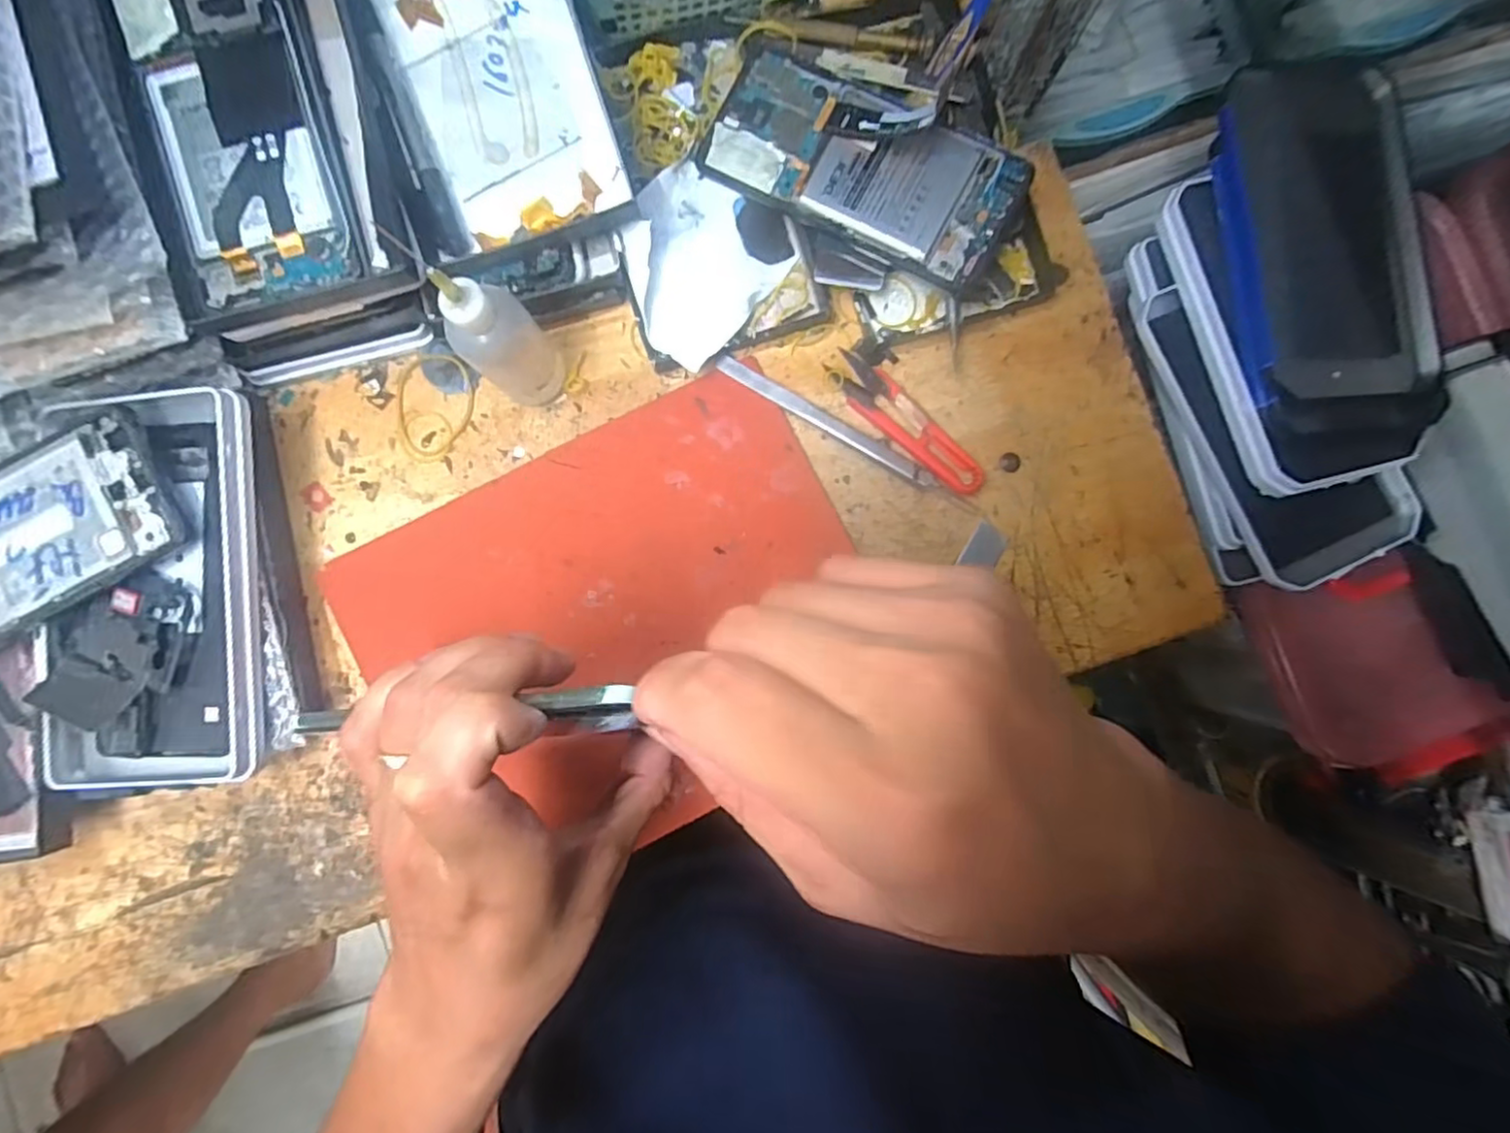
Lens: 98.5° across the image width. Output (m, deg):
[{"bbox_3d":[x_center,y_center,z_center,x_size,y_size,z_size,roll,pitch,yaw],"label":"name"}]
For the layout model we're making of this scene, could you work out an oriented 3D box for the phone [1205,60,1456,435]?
[{"bbox_3d":[0.293,-0.166,0.334,0.096,0.016,0.189,-4,88,-3],"label":"phone"}]

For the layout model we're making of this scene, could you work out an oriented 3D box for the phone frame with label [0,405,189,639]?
[{"bbox_3d":[-0.346,-0.011,0.304,0.153,0.007,0.073,-29,89,-3],"label":"phone frame with label"}]

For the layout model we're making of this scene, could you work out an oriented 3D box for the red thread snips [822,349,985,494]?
[{"bbox_3d":[0.082,-0.077,0.345,0.100,0.009,0.024,40,87,0],"label":"red thread snips"}]

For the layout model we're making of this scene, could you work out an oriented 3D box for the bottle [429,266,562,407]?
[{"bbox_3d":[-0.114,-0.101,0.297,0.035,0.095,0.029,-45,89,-3],"label":"bottle"}]

